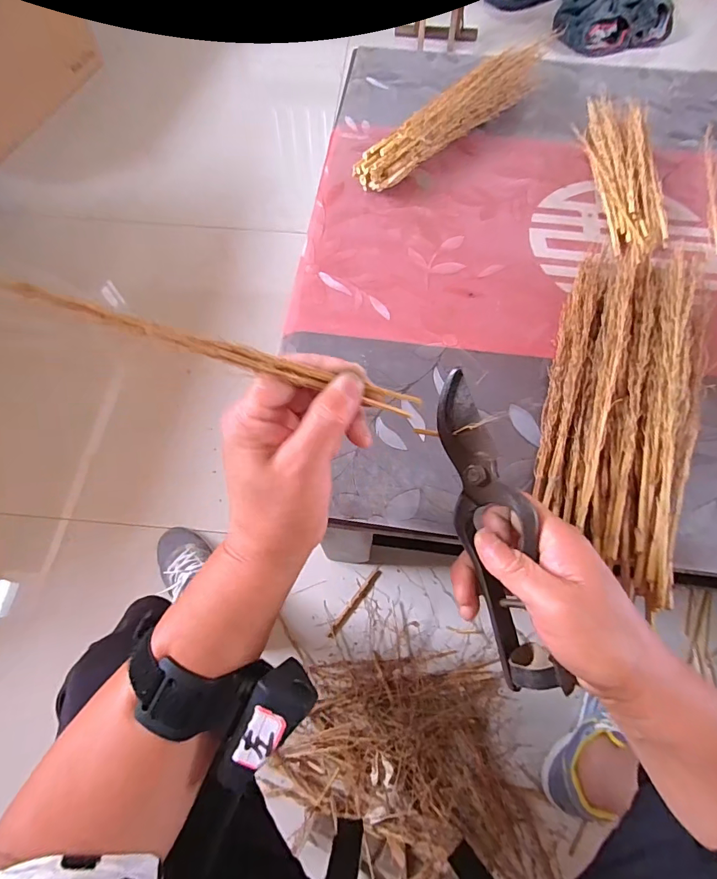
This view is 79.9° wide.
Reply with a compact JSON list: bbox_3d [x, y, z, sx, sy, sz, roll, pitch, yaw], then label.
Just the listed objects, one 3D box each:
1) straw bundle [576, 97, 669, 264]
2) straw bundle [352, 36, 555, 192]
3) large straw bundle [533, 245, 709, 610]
[{"bbox_3d":[0.299,-0.303,0.483,0.070,0.030,0.233,5,66,2],"label":"straw bundle"},{"bbox_3d":[0.120,-0.389,0.511,0.319,0.047,0.044,-41,73,-16],"label":"straw bundle"},{"bbox_3d":[0.226,-0.041,0.361,0.116,0.033,0.318,19,68,8],"label":"large straw bundle"}]

